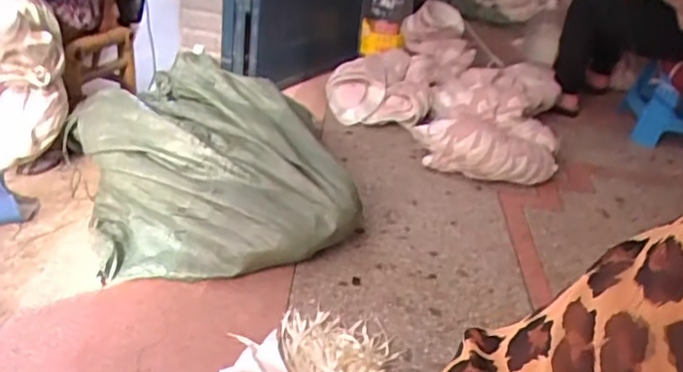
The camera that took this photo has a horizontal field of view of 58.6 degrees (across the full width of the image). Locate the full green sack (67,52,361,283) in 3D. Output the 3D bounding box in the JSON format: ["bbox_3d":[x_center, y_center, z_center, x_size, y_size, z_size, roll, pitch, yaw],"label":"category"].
[{"bbox_3d":[-0.292,-0.064,1.361,0.546,0.240,0.549,-9,39,-21],"label":"full green sack"}]

